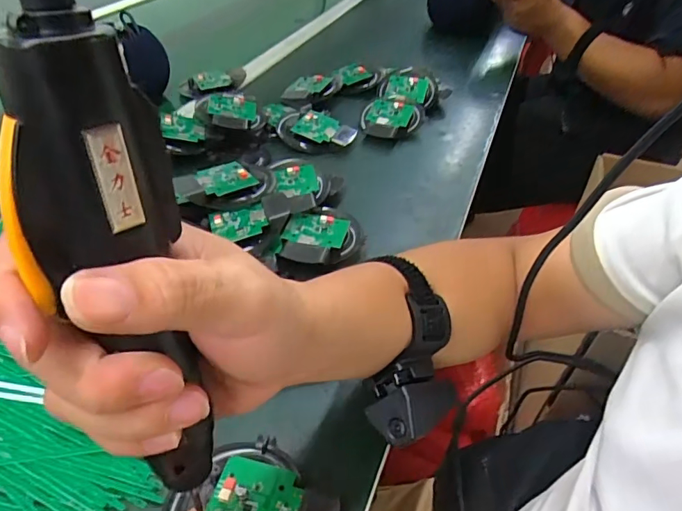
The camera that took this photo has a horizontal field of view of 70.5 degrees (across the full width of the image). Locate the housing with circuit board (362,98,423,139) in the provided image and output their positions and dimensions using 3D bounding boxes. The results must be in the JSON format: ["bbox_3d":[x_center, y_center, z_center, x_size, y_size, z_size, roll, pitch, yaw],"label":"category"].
[{"bbox_3d":[0.069,-0.191,0.675,0.081,0.027,0.071,8,42,5],"label":"housing with circuit board"}]

